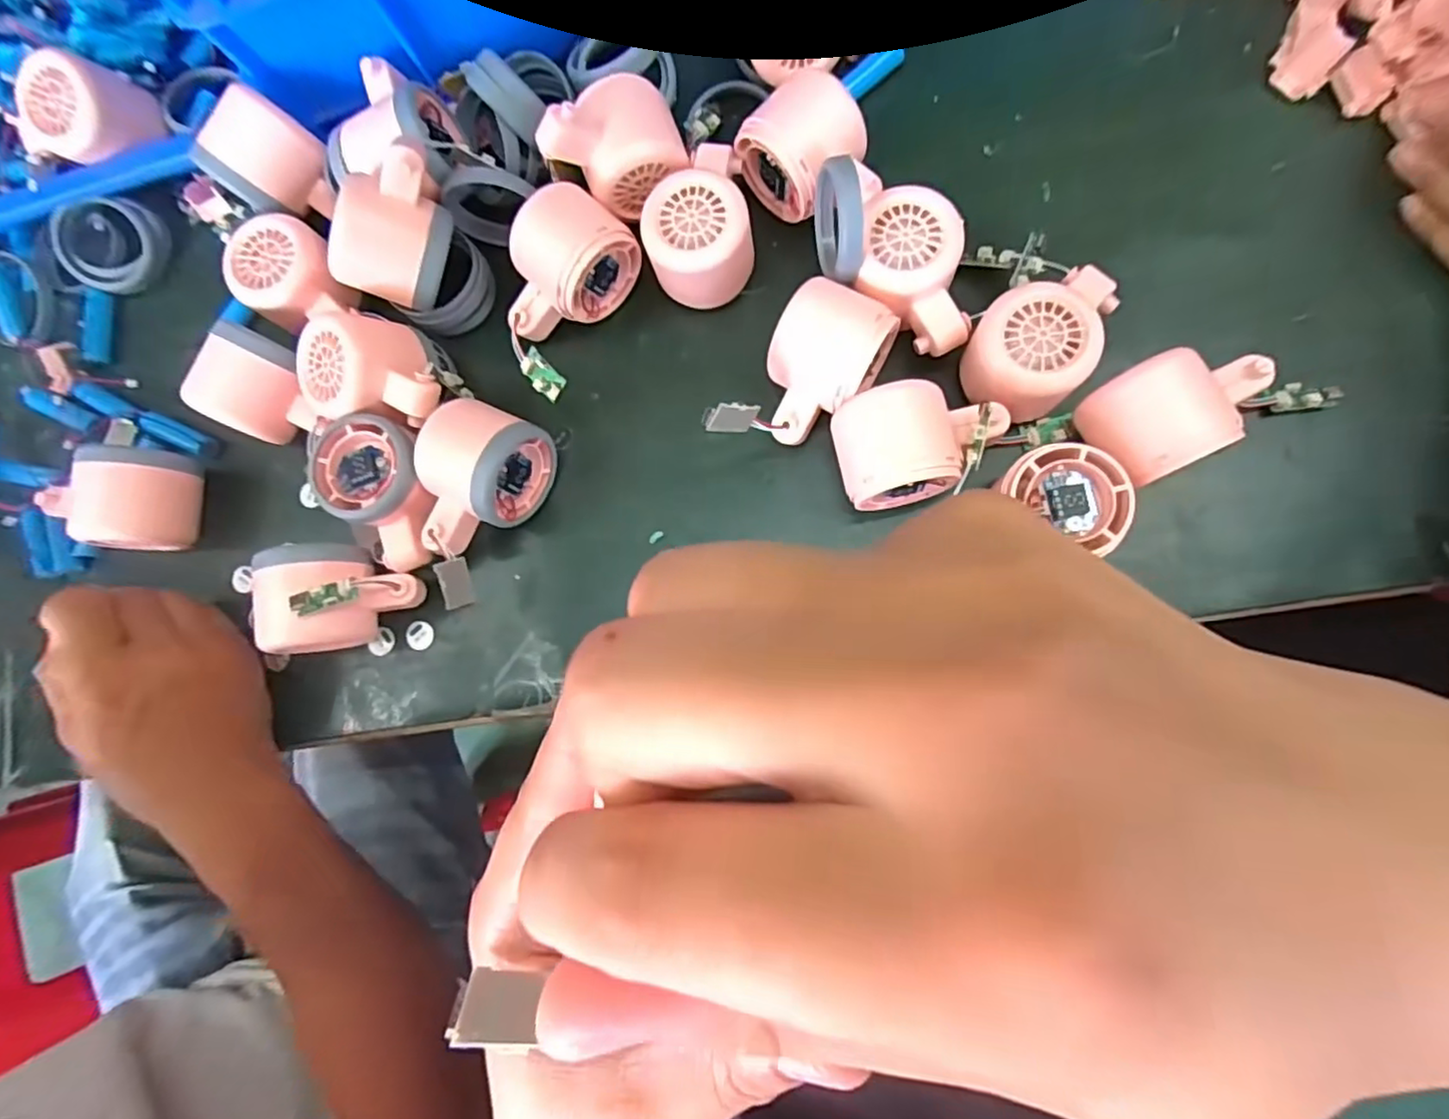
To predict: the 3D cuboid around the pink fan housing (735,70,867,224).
[{"bbox_3d":[0.047,-0.222,0.361,0.063,0.060,0.053,44,90,9],"label":"pink fan housing"}]

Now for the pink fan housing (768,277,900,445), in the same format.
[{"bbox_3d":[0.050,-0.097,0.345,0.055,0.057,0.073,26,87,9],"label":"pink fan housing"}]

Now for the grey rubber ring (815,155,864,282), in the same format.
[{"bbox_3d":[0.058,-0.172,0.332,0.021,0.054,0.060,-2,87,8],"label":"grey rubber ring"}]

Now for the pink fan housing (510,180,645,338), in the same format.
[{"bbox_3d":[-0.093,-0.166,0.369,0.083,0.059,0.053,-40,81,0],"label":"pink fan housing"}]

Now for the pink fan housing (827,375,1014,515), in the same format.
[{"bbox_3d":[0.099,-0.061,0.338,0.081,0.053,0.057,-12,82,6],"label":"pink fan housing"}]

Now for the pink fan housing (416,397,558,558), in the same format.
[{"bbox_3d":[-0.136,-0.043,0.359,0.057,0.063,0.081,25,87,9],"label":"pink fan housing"}]

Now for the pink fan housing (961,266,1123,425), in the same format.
[{"bbox_3d":[0.162,-0.110,0.343,0.057,0.061,0.085,43,90,10],"label":"pink fan housing"}]

